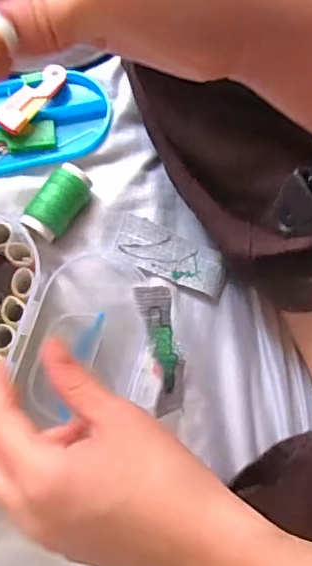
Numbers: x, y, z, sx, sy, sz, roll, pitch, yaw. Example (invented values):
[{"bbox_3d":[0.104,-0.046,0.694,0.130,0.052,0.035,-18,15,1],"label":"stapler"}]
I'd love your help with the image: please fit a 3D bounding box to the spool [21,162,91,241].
[{"bbox_3d":[-0.069,-0.056,0.399,0.027,0.023,0.054,34,79,5],"label":"spool"}]

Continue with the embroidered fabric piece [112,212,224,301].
[{"bbox_3d":[0.010,-0.021,0.405,0.085,0.012,0.036,20,78,3],"label":"embroidered fabric piece"}]

